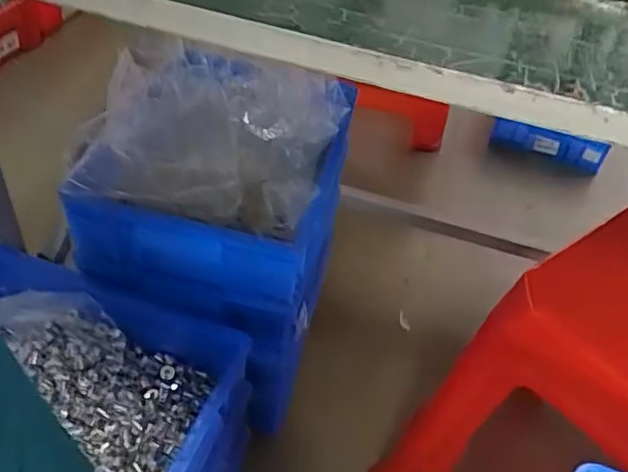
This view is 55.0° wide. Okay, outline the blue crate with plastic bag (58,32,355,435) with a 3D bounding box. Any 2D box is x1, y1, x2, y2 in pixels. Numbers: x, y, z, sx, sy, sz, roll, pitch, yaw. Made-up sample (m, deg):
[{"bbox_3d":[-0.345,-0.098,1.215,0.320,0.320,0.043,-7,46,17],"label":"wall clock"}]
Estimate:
[{"bbox_3d":[-0.139,-0.055,0.849,0.307,0.253,0.355,12,43,4],"label":"blue crate with plastic bag"}]

